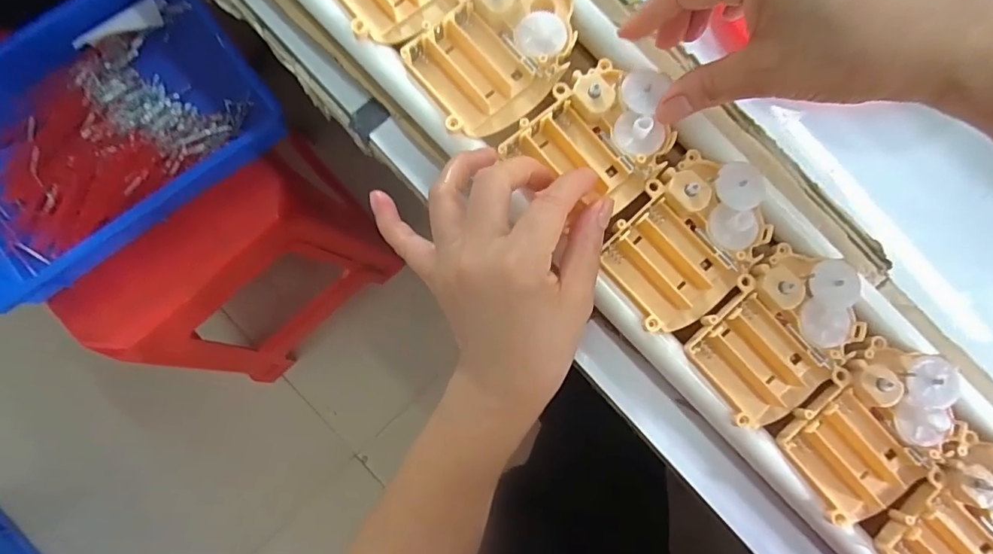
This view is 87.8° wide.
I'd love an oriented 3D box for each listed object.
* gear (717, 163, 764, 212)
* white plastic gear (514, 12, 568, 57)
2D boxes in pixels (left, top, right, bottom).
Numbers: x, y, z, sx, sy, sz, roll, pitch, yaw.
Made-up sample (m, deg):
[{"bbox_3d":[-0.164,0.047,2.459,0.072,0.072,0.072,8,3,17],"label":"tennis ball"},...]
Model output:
[{"bbox_3d":[0.133,-0.049,0.282,0.028,0.012,0.025,-27,86,-4],"label":"gear"},{"bbox_3d":[0.026,-0.135,0.288,0.028,0.007,0.025,-31,86,-5],"label":"white plastic gear"}]

